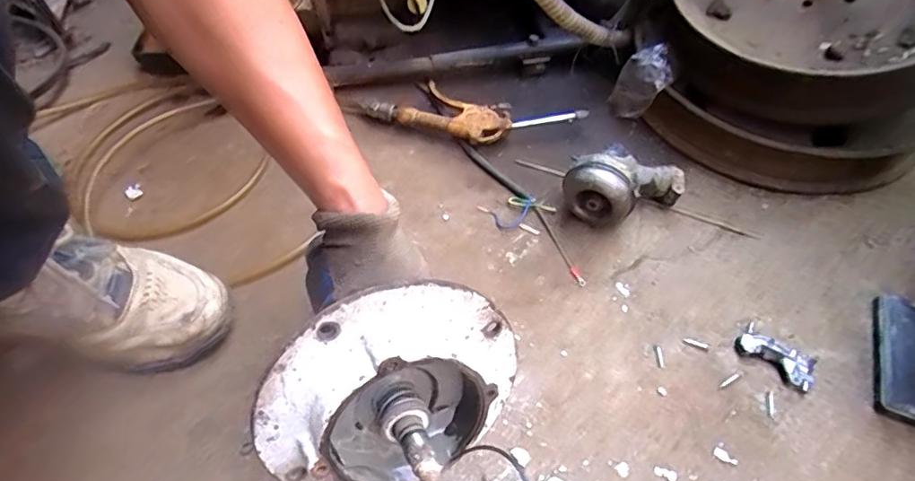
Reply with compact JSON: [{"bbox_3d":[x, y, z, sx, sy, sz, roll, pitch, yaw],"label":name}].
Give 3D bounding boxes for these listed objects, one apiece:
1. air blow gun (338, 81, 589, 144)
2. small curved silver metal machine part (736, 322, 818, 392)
[{"bbox_3d":[0.008,-0.161,0.677,0.277,0.032,0.093,15,55,12],"label":"air blow gun"},{"bbox_3d":[0.285,0.104,0.486,0.036,0.012,0.066,-35,60,-23],"label":"small curved silver metal machine part"}]

